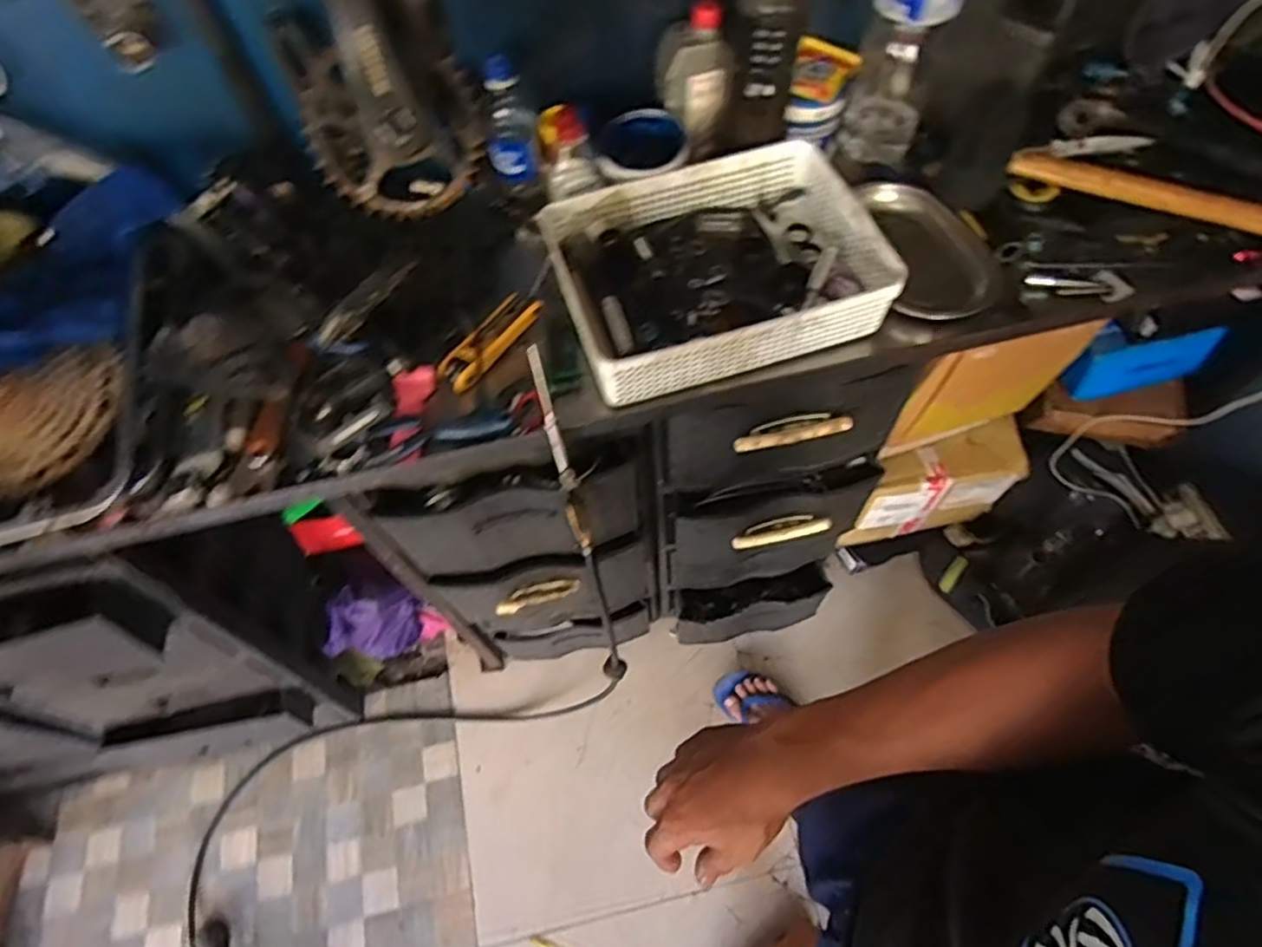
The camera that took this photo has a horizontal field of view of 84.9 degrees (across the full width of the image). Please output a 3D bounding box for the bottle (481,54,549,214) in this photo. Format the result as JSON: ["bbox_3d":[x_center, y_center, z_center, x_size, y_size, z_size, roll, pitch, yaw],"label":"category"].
[{"bbox_3d":[-0.144,-0.412,0.837,0.061,0.162,0.071,-14,62,-4],"label":"bottle"}]

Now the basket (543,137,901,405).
[{"bbox_3d":[0.089,-0.229,0.768,0.330,0.080,0.249,-17,62,-6],"label":"basket"}]

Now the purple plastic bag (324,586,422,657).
[{"bbox_3d":[-0.487,0.293,1.313,0.089,0.247,0.148,22,65,14],"label":"purple plastic bag"}]

